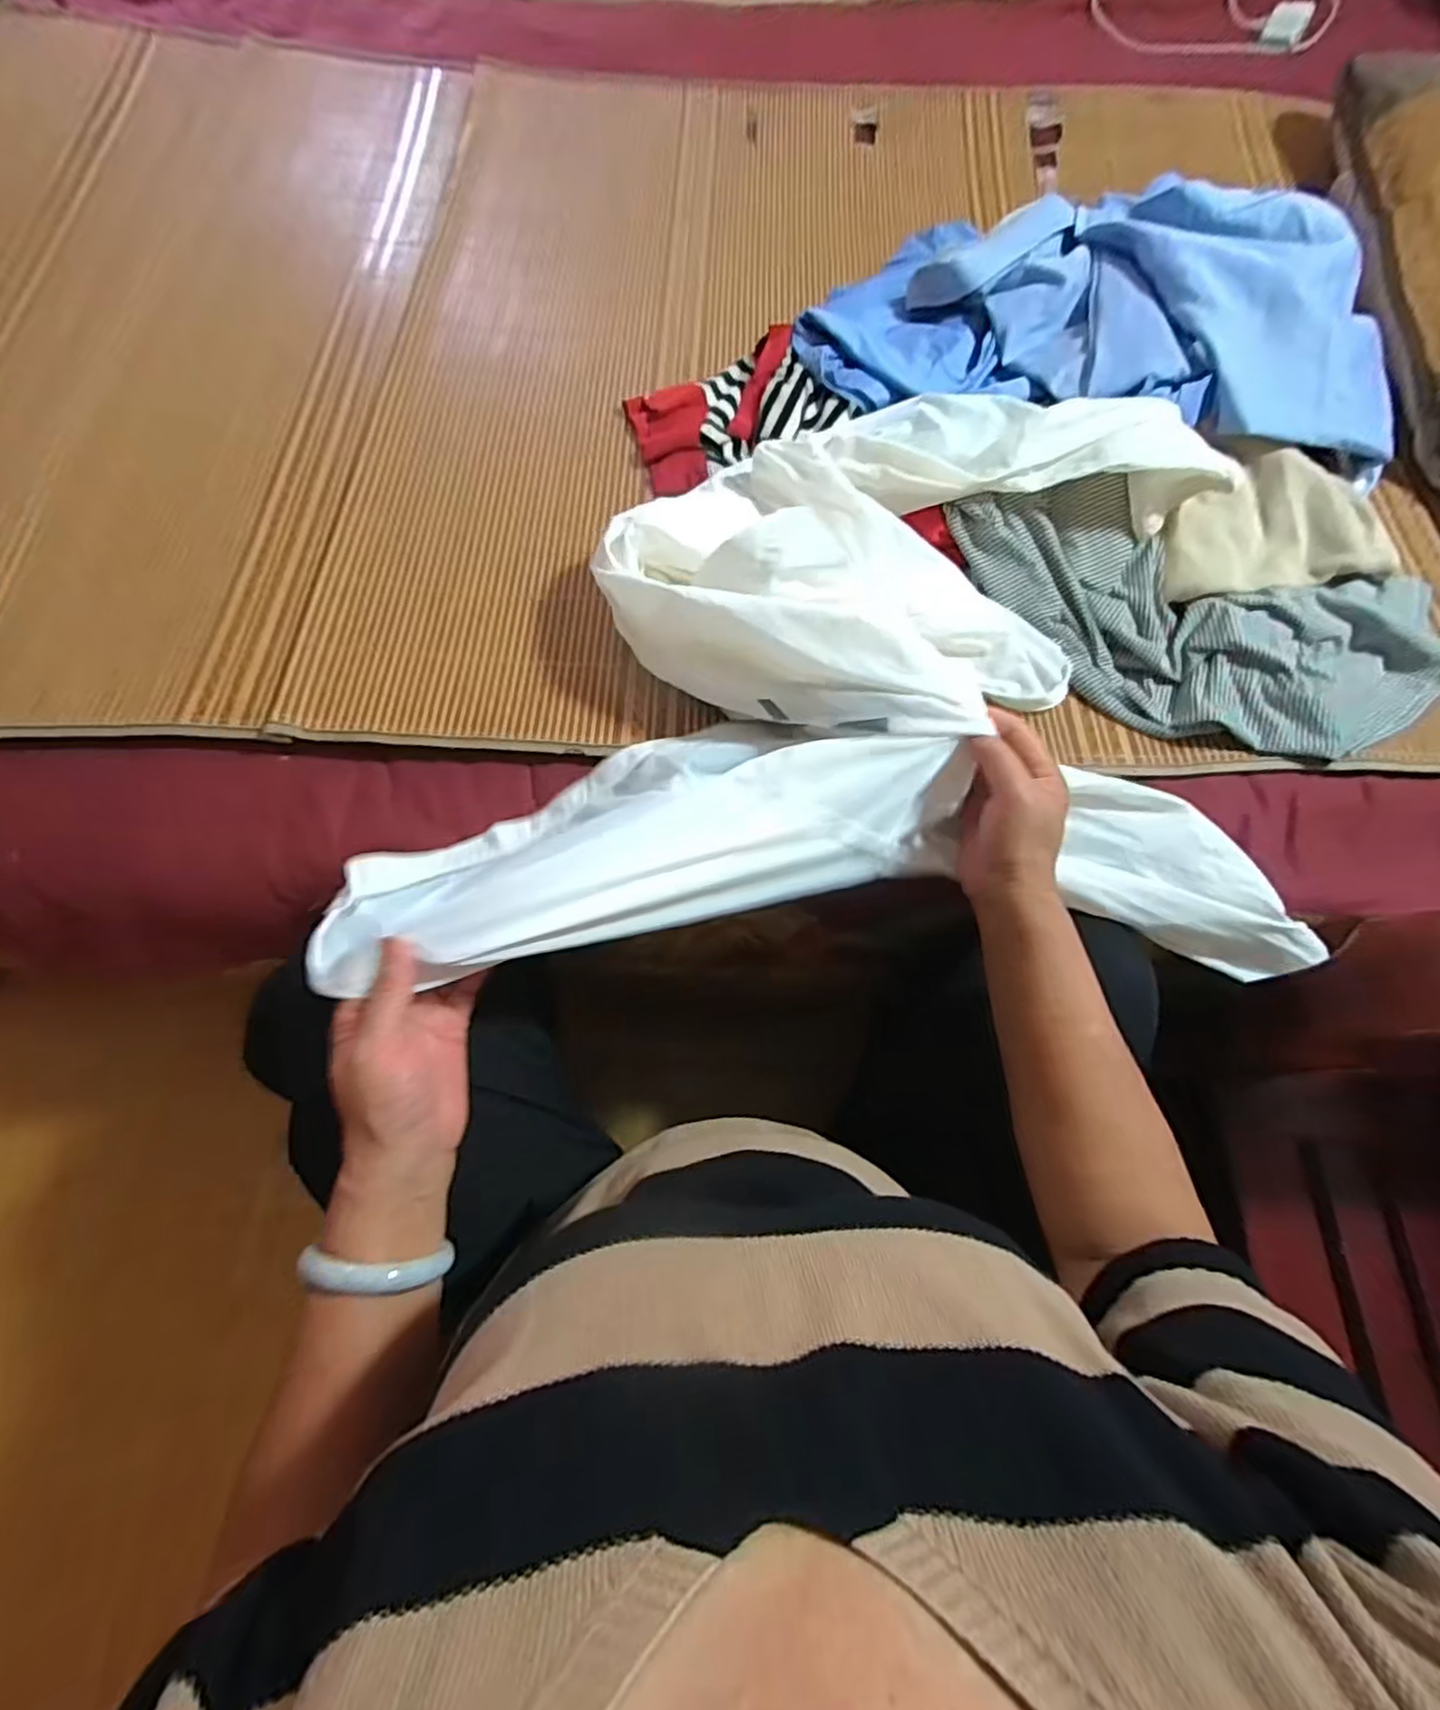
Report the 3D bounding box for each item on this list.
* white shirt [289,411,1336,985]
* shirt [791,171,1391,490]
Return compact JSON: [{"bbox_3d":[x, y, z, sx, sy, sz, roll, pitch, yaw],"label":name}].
[{"bbox_3d":[0.075,-0.151,0.495,0.638,0.127,0.448,-3,69,-3],"label":"white shirt"},{"bbox_3d":[0.345,-0.473,0.615,0.486,0.107,0.274,25,70,8],"label":"shirt"}]

